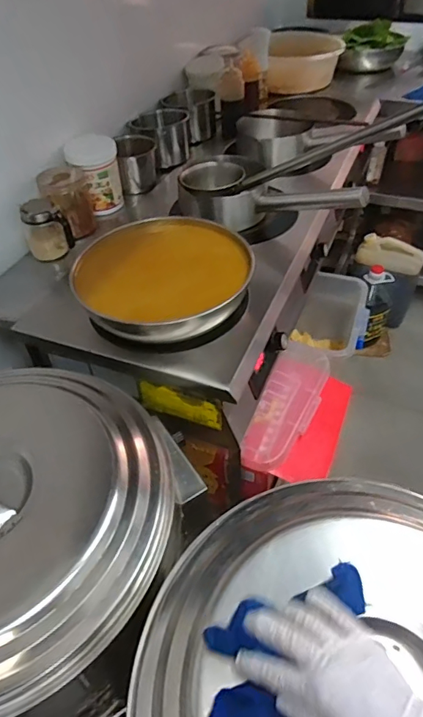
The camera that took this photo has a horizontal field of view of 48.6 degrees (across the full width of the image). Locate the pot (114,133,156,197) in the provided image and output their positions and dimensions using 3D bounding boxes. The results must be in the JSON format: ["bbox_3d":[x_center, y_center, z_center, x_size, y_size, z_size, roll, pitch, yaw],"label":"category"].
[{"bbox_3d":[-0.179,-0.472,1.141,0.091,0.109,0.087,-2,47,2],"label":"pot"}]

